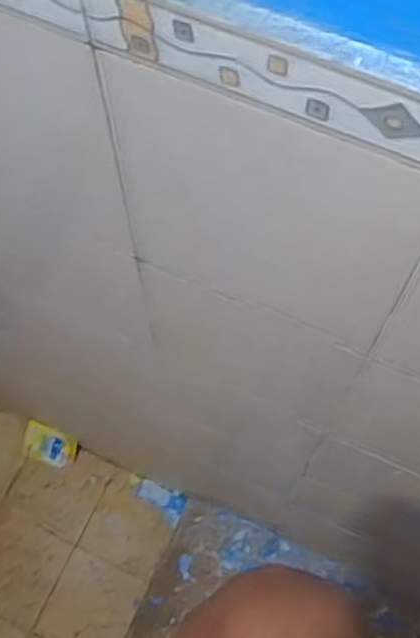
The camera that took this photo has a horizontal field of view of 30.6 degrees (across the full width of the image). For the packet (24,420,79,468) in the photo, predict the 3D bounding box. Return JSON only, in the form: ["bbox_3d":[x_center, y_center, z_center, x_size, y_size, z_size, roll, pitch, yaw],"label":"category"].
[{"bbox_3d":[-0.369,0.291,1.780,0.126,0.018,0.083,19,87,-3],"label":"packet"}]

